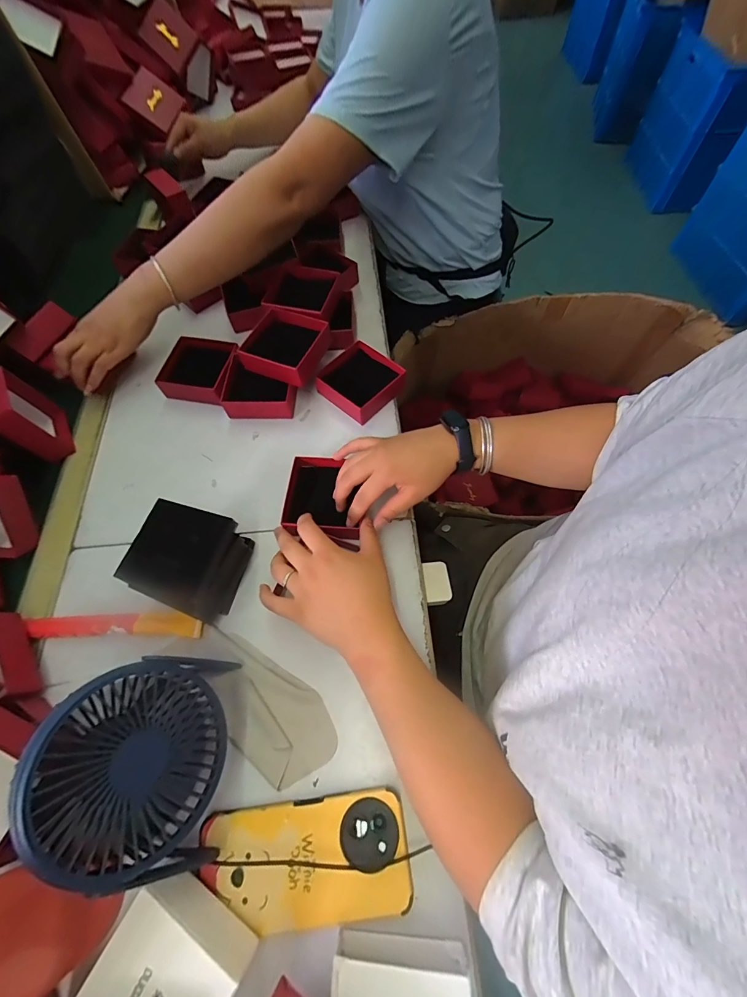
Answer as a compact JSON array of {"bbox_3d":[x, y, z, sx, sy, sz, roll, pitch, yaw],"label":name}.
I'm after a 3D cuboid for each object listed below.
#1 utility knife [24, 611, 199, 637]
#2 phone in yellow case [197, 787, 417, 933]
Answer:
[{"bbox_3d":[-0.266,0.129,0.394,0.183,0.008,0.023,0,65,2],"label":"utility knife"},{"bbox_3d":[-0.053,0.285,0.302,0.158,0.019,0.077,-7,64,-1],"label":"phone in yellow case"}]

